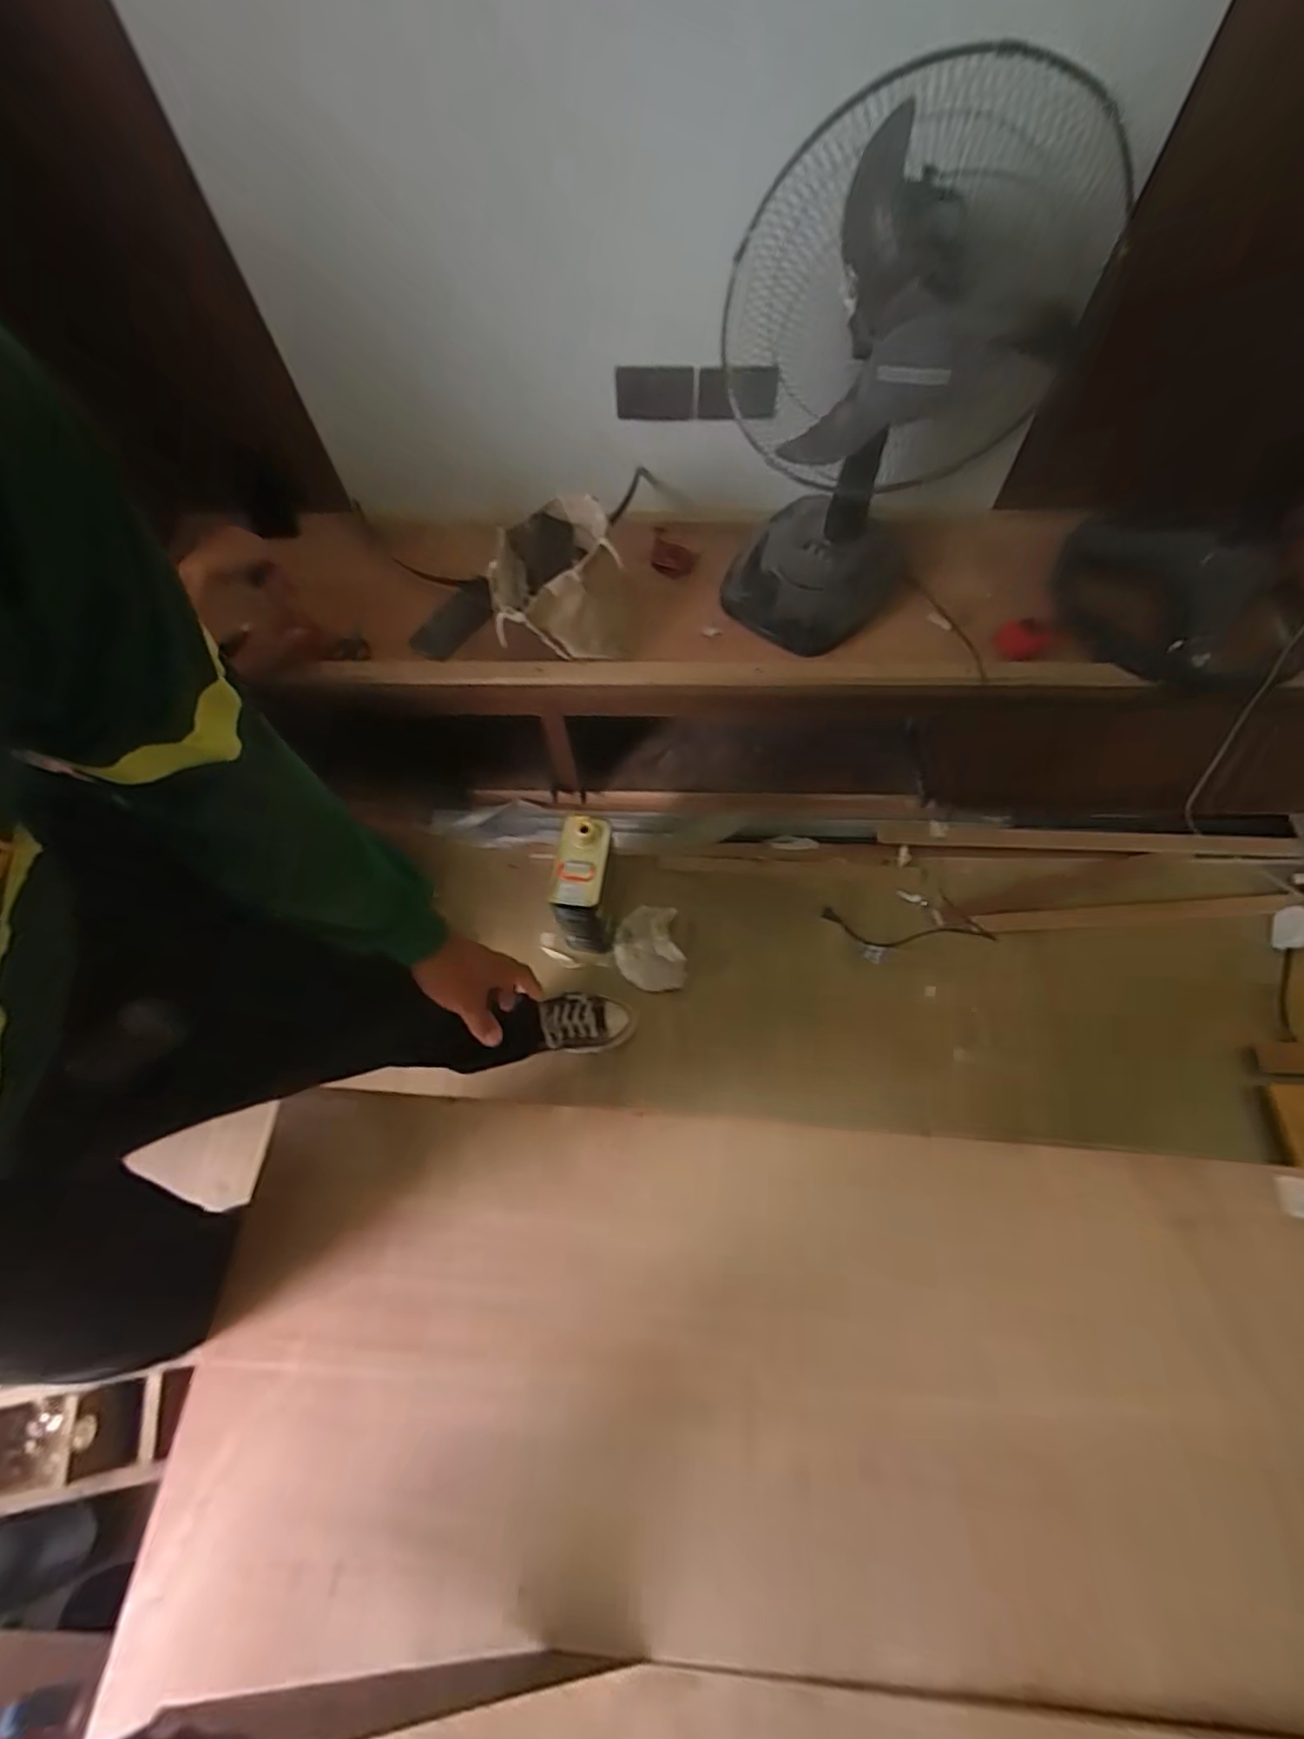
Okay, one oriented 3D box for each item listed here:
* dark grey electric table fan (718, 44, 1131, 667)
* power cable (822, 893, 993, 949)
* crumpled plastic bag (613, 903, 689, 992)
[{"bbox_3d":[0.287,-0.613,0.880,0.338,0.622,0.380,-3,63,0],"label":"dark grey electric table fan"},{"bbox_3d":[0.500,0.103,1.277,0.309,0.014,0.099,-5,75,6],"label":"power cable"},{"bbox_3d":[-0.009,0.151,1.264,0.127,0.087,0.165,-10,63,-4],"label":"crumpled plastic bag"}]

